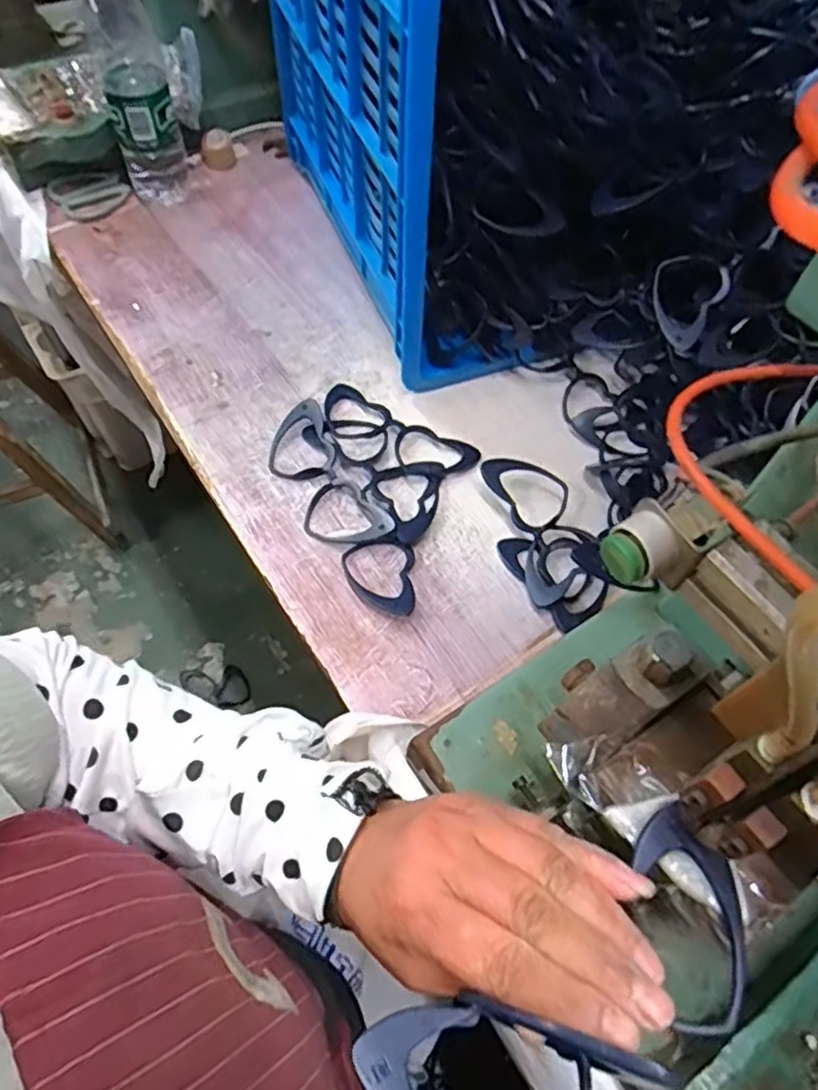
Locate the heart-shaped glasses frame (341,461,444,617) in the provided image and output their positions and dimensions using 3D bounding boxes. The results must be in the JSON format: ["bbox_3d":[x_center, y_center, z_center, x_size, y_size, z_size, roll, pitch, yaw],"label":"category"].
[{"bbox_3d":[-0.013,-0.014,0.548,0.061,0.012,0.146,11,58,4],"label":"heart-shaped glasses frame"}]

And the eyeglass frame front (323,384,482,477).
[{"bbox_3d":[-0.012,-0.101,0.602,0.150,0.008,0.058,29,61,15],"label":"eyeglass frame front"}]

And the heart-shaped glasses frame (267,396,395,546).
[{"bbox_3d":[-0.073,-0.057,0.566,0.060,0.020,0.152,-24,62,-17],"label":"heart-shaped glasses frame"}]

